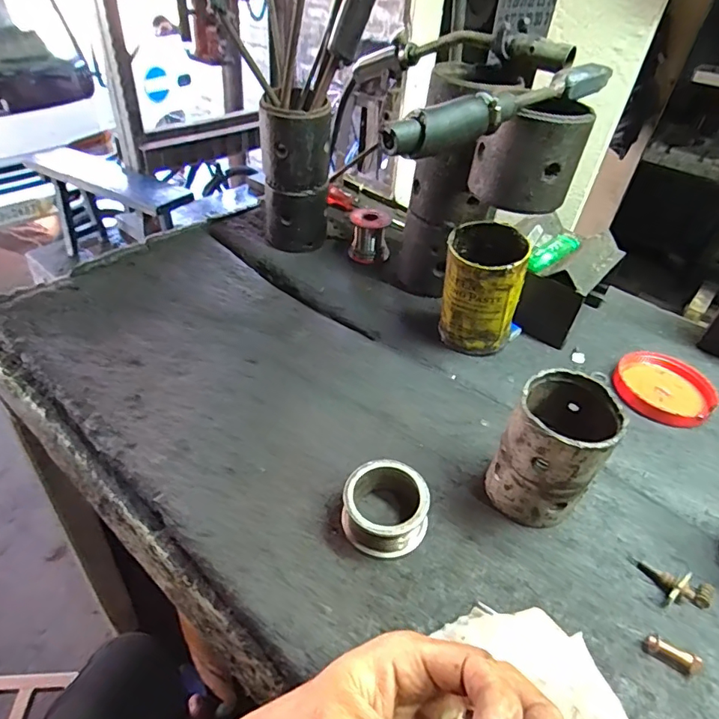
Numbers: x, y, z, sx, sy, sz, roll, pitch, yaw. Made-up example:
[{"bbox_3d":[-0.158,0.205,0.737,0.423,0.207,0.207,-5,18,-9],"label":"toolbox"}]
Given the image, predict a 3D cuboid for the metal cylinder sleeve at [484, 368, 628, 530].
[{"bbox_3d":[0.141,0.066,0.362,0.068,0.104,0.075,29,48,25],"label":"metal cylinder sleeve"}]

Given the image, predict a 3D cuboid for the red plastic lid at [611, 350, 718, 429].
[{"bbox_3d":[0.297,0.031,0.486,0.082,0.019,0.089,4,41,-3],"label":"red plastic lid"}]

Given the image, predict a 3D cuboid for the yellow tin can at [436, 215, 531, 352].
[{"bbox_3d":[0.120,-0.070,0.494,0.073,0.116,0.074,4,41,-3],"label":"yellow tin can"}]

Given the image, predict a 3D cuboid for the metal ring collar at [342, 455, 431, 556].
[{"bbox_3d":[0.018,0.108,0.363,0.059,0.035,0.062,4,41,-3],"label":"metal ring collar"}]

